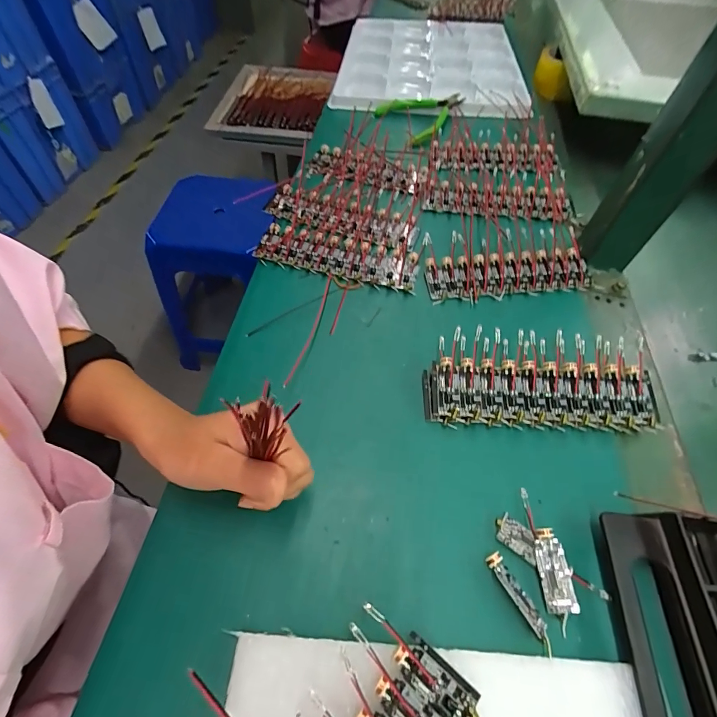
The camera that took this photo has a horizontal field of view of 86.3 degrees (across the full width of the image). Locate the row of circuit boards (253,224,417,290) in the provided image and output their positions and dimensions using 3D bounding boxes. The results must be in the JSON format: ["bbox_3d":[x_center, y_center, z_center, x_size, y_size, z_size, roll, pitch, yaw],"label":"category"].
[{"bbox_3d":[-0.020,-0.100,0.366,0.153,0.009,0.051,12,56,7],"label":"row of circuit boards"}]

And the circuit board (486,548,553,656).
[{"bbox_3d":[0.092,0.136,0.217,0.010,0.004,0.051,-25,59,-17],"label":"circuit board"}]

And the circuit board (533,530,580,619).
[{"bbox_3d":[0.114,0.123,0.222,0.017,0.004,0.043,-9,65,13],"label":"circuit board"}]

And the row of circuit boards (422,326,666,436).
[{"bbox_3d":[0.136,0.018,0.291,0.167,0.017,0.071,2,71,0],"label":"row of circuit boards"}]

